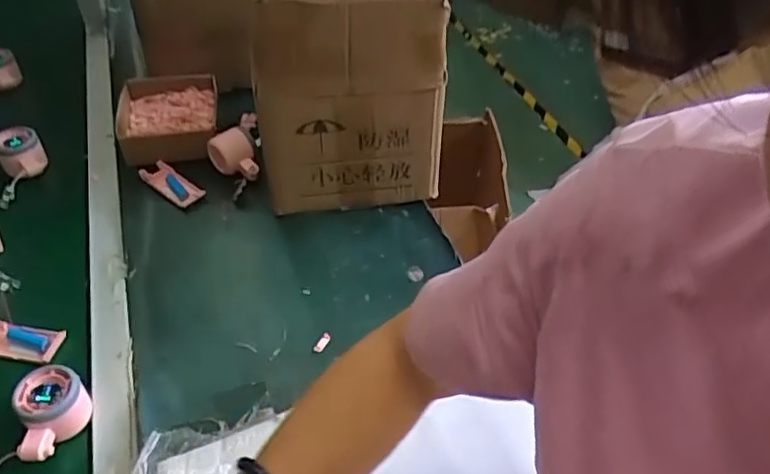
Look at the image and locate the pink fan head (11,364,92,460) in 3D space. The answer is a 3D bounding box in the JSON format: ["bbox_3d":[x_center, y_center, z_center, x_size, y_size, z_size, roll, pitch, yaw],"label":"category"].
[{"bbox_3d":[-0.318,0.167,0.586,0.059,0.042,0.077,-15,46,-17],"label":"pink fan head"}]

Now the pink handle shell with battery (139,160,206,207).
[{"bbox_3d":[-0.306,-0.079,0.875,0.111,0.020,0.033,29,50,26],"label":"pink handle shell with battery"}]

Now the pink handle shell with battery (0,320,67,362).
[{"bbox_3d":[-0.407,0.113,0.674,0.105,0.015,0.037,8,44,6],"label":"pink handle shell with battery"}]

